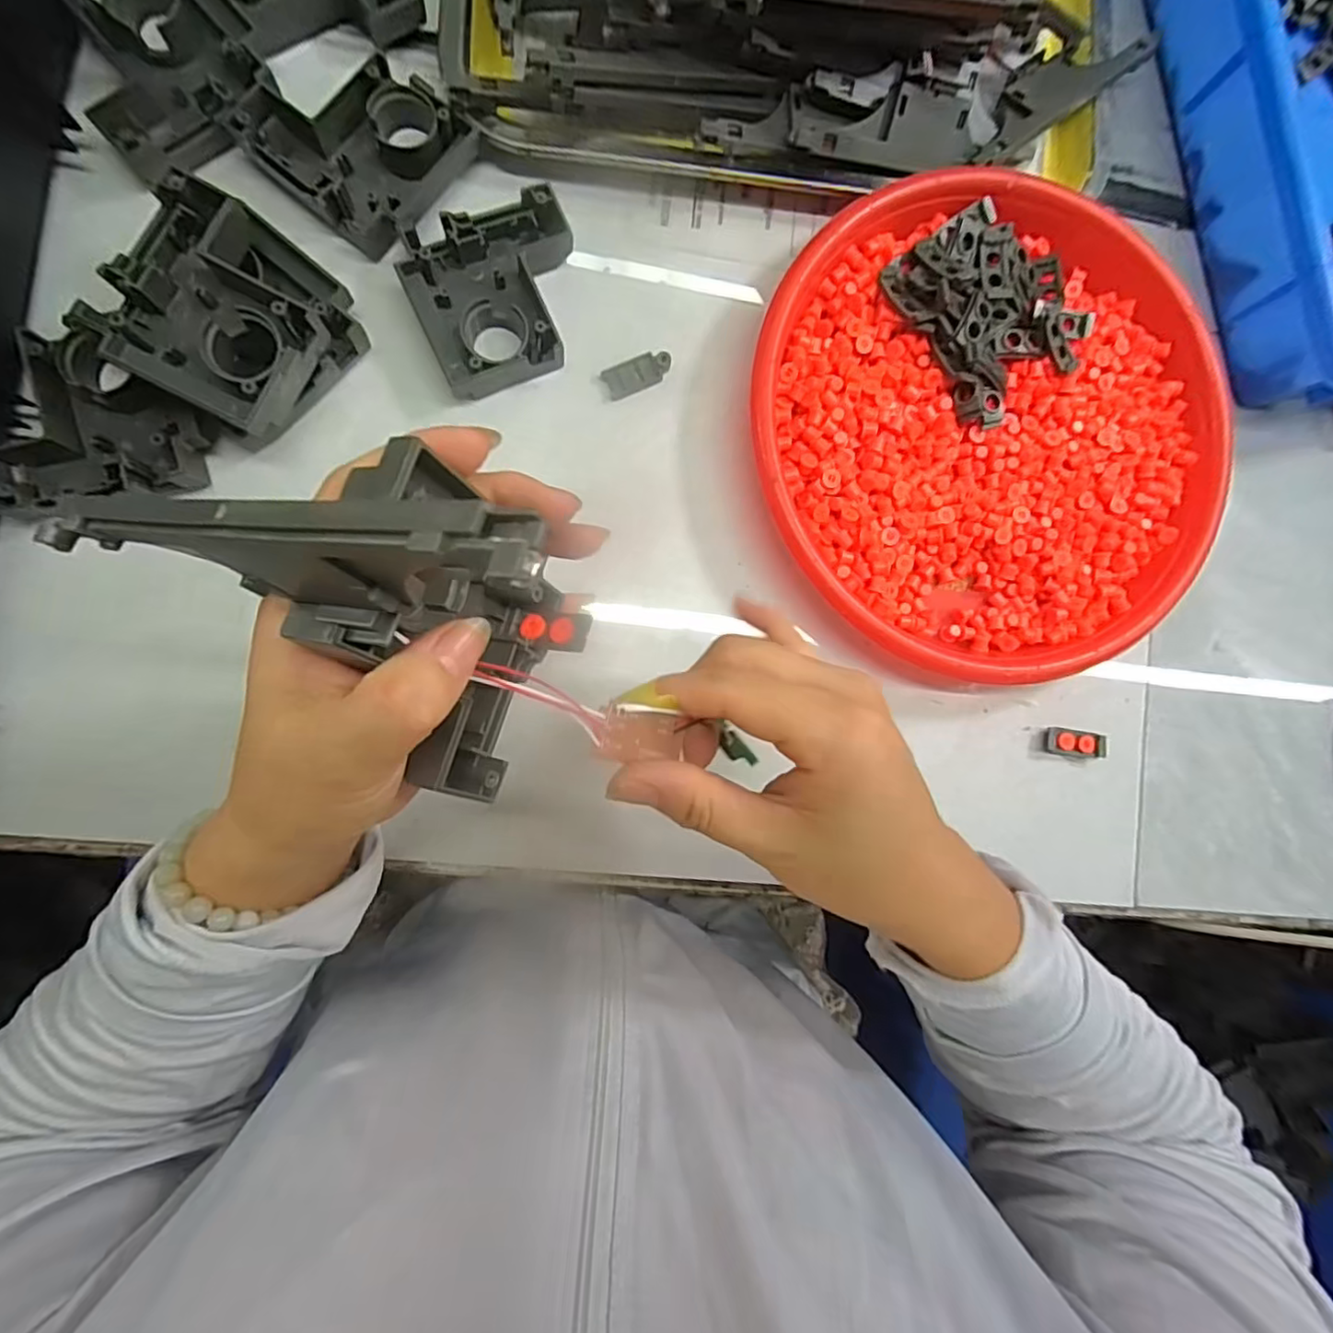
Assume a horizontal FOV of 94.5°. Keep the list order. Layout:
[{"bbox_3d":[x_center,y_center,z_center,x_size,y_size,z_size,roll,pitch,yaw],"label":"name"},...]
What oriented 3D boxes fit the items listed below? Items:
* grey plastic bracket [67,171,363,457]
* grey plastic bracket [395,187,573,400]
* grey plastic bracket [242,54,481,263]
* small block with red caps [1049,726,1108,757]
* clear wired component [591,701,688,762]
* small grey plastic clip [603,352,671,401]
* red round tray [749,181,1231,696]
[{"bbox_3d":[-0.184,-0.149,0.268,0.077,0.044,0.086,27,86,-6],"label":"grey plastic bracket"},{"bbox_3d":[-0.078,-0.176,0.294,0.079,0.022,0.078,-21,92,-7],"label":"grey plastic bracket"},{"bbox_3d":[-0.139,-0.242,0.287,0.076,0.020,0.074,38,85,-6],"label":"grey plastic bracket"},{"bbox_3d":[0.224,0.041,0.337,0.034,0.007,0.013,10,88,-7],"label":"small block with red caps"},{"bbox_3d":[-0.007,0.021,0.190,0.027,0.007,0.017,9,88,-7],"label":"clear wired component"},{"bbox_3d":[-0.014,-0.149,0.312,0.034,0.005,0.016,-26,93,-7],"label":"small grey plastic clip"},{"bbox_3d":[0.169,-0.121,0.322,0.237,0.034,0.244,0,89,-8],"label":"red round tray"}]

